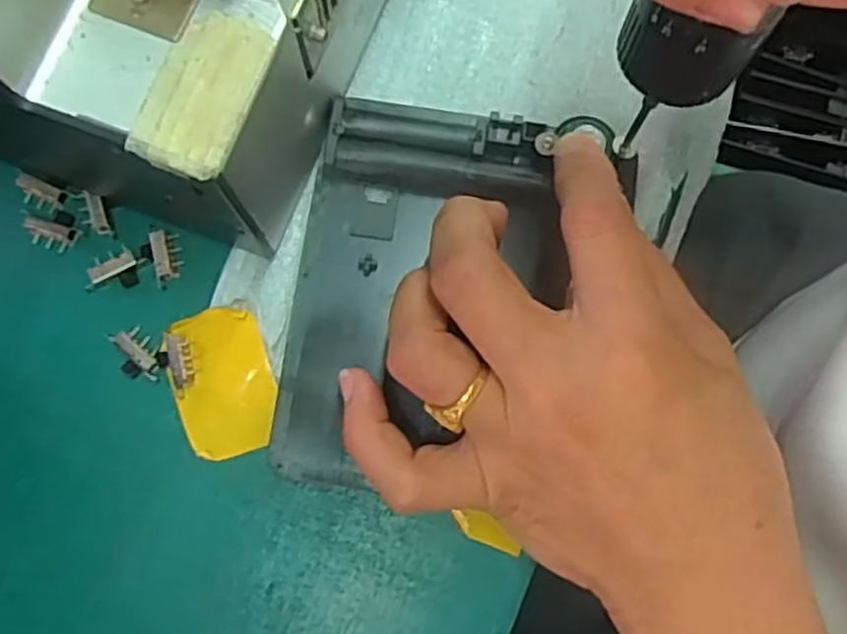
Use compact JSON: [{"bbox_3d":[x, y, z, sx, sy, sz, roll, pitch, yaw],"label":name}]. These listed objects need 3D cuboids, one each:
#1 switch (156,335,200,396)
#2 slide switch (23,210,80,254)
[{"bbox_3d":[-0.083,0.016,0.254,0.012,0.004,0.021,-16,80,-4],"label":"switch"},{"bbox_3d":[-0.128,-0.031,0.261,0.018,0.004,0.014,20,80,3],"label":"slide switch"}]

